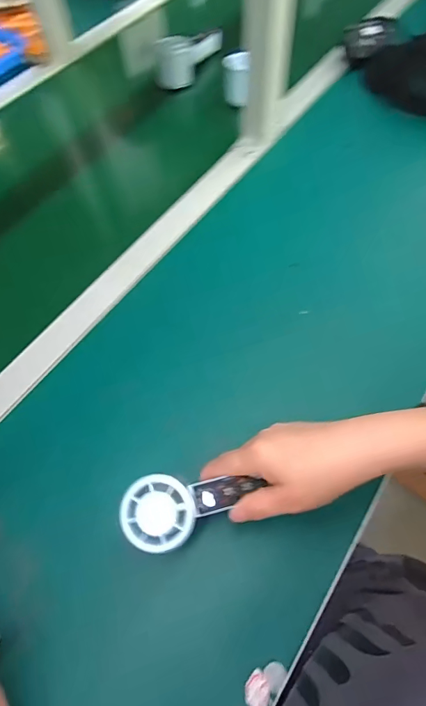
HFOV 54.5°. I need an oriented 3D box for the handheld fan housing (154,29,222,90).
[{"bbox_3d":[-0.040,-0.533,0.729,0.074,0.064,0.138,26,65,15],"label":"handheld fan housing"}]

